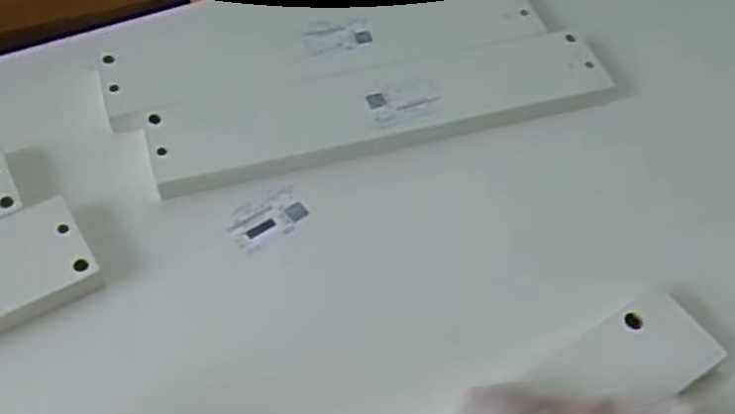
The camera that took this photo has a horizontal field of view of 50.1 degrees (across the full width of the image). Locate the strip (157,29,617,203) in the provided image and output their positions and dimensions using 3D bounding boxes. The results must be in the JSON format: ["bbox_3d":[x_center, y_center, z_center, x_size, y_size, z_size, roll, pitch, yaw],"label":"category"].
[{"bbox_3d":[0.013,-0.077,0.585,0.341,0.021,0.077,-12,53,-10],"label":"strip"}]

